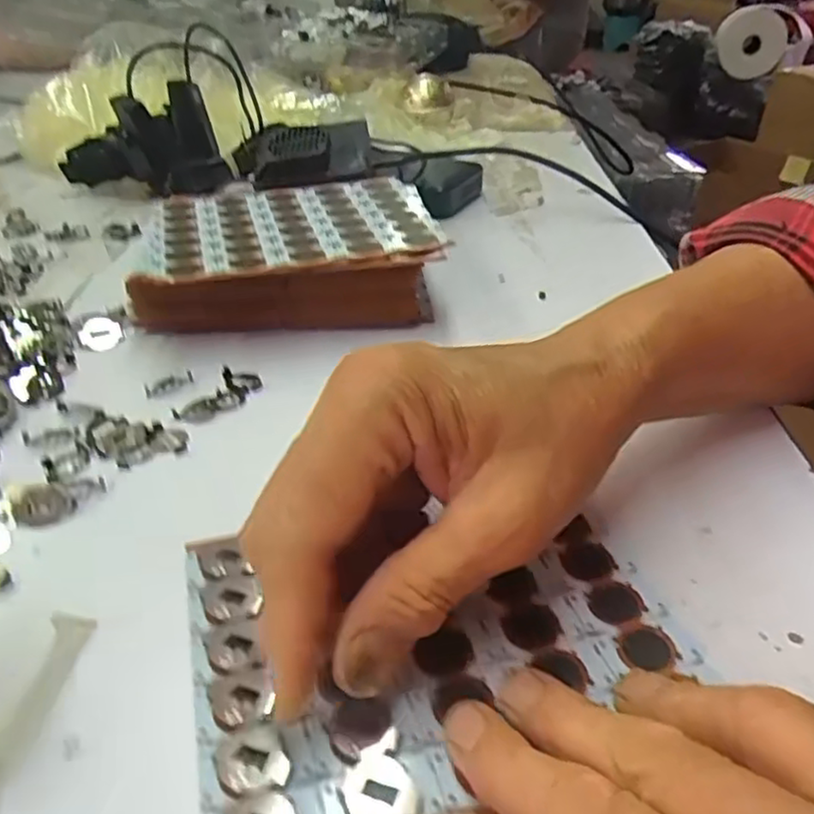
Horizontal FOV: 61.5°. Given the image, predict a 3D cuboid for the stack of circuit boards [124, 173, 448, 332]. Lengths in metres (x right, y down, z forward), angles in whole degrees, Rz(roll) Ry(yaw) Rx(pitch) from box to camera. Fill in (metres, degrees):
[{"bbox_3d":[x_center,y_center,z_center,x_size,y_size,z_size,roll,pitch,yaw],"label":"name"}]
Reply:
[{"bbox_3d":[-0.068,-0.082,0.391,0.164,0.048,0.123,-7,37,-10],"label":"stack of circuit boards"}]

